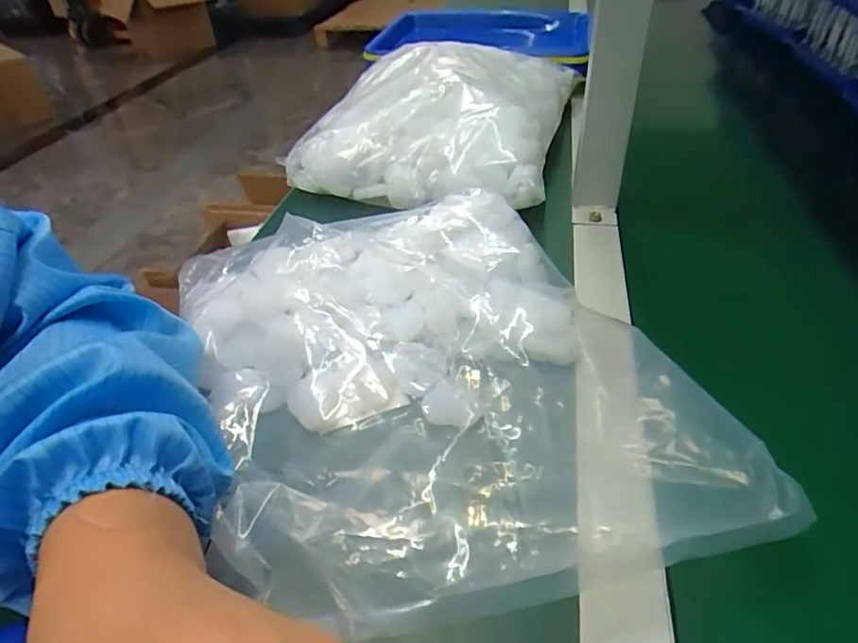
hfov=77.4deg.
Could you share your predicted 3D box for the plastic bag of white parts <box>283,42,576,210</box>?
[{"bbox_3d":[0.011,-0.252,0.601,0.270,0.080,0.321,6,42,11],"label":"plastic bag of white parts"}]

